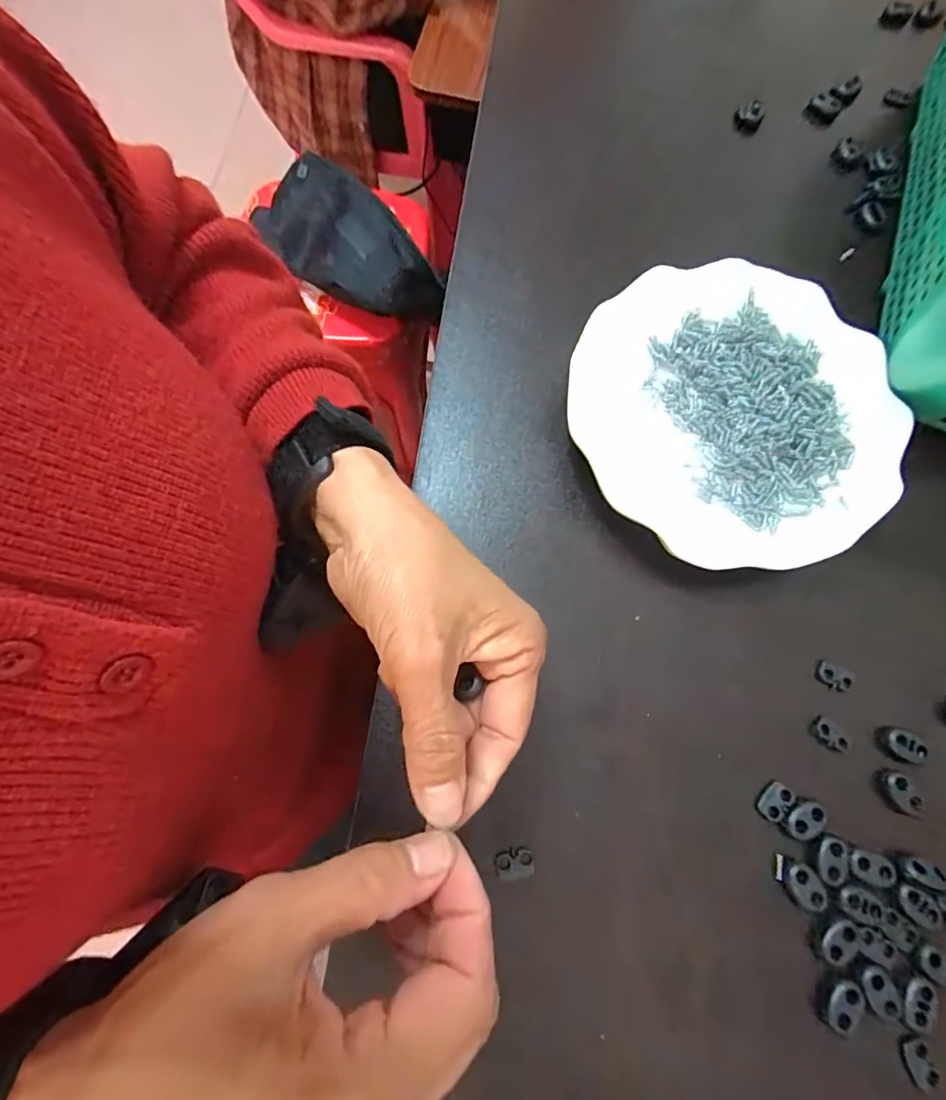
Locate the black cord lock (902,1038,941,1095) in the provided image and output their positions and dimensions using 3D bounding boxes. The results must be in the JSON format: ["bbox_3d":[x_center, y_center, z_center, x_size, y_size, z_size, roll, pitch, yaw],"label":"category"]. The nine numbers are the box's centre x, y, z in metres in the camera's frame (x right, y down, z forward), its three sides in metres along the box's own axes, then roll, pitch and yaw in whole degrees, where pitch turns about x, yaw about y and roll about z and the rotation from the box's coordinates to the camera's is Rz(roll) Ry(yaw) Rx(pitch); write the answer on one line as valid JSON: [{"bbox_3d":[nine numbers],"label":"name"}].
[{"bbox_3d":[0.192,0.220,0.231,0.011,0.004,0.017,-15,78,-9],"label":"black cord lock"}]

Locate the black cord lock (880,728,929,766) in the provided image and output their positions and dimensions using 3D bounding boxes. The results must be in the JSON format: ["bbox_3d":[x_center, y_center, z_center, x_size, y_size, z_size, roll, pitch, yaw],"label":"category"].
[{"bbox_3d":[0.213,0.097,0.267,0.020,0.008,0.013,28,75,2],"label":"black cord lock"}]

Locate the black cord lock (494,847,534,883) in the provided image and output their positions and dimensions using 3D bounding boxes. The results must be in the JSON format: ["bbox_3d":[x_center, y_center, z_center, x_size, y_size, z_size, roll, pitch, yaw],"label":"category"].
[{"bbox_3d":[0.019,0.144,0.248,0.017,0.004,0.012,-11,77,-8],"label":"black cord lock"}]

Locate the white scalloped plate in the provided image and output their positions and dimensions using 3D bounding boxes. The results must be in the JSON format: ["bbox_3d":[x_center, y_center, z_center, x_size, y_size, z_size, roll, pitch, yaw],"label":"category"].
[{"bbox_3d":[0.143,-0.077,0.300,0.173,0.019,0.174,1,76,-5],"label":"white scalloped plate"}]

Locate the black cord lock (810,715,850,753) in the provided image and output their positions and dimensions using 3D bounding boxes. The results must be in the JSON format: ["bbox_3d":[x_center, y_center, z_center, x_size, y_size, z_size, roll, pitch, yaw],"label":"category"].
[{"bbox_3d":[0.180,0.093,0.270,0.020,0.005,0.012,42,76,5],"label":"black cord lock"}]

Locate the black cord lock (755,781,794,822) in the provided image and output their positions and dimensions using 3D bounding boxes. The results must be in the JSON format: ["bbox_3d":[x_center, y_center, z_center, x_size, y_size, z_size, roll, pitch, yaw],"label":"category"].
[{"bbox_3d":[0.145,0.121,0.259,0.011,0.004,0.018,44,76,6],"label":"black cord lock"}]

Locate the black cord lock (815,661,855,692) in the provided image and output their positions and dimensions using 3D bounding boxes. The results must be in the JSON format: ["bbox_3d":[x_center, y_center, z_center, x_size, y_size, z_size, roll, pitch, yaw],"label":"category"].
[{"bbox_3d":[0.187,0.066,0.278,0.018,0.004,0.011,27,75,2],"label":"black cord lock"}]

